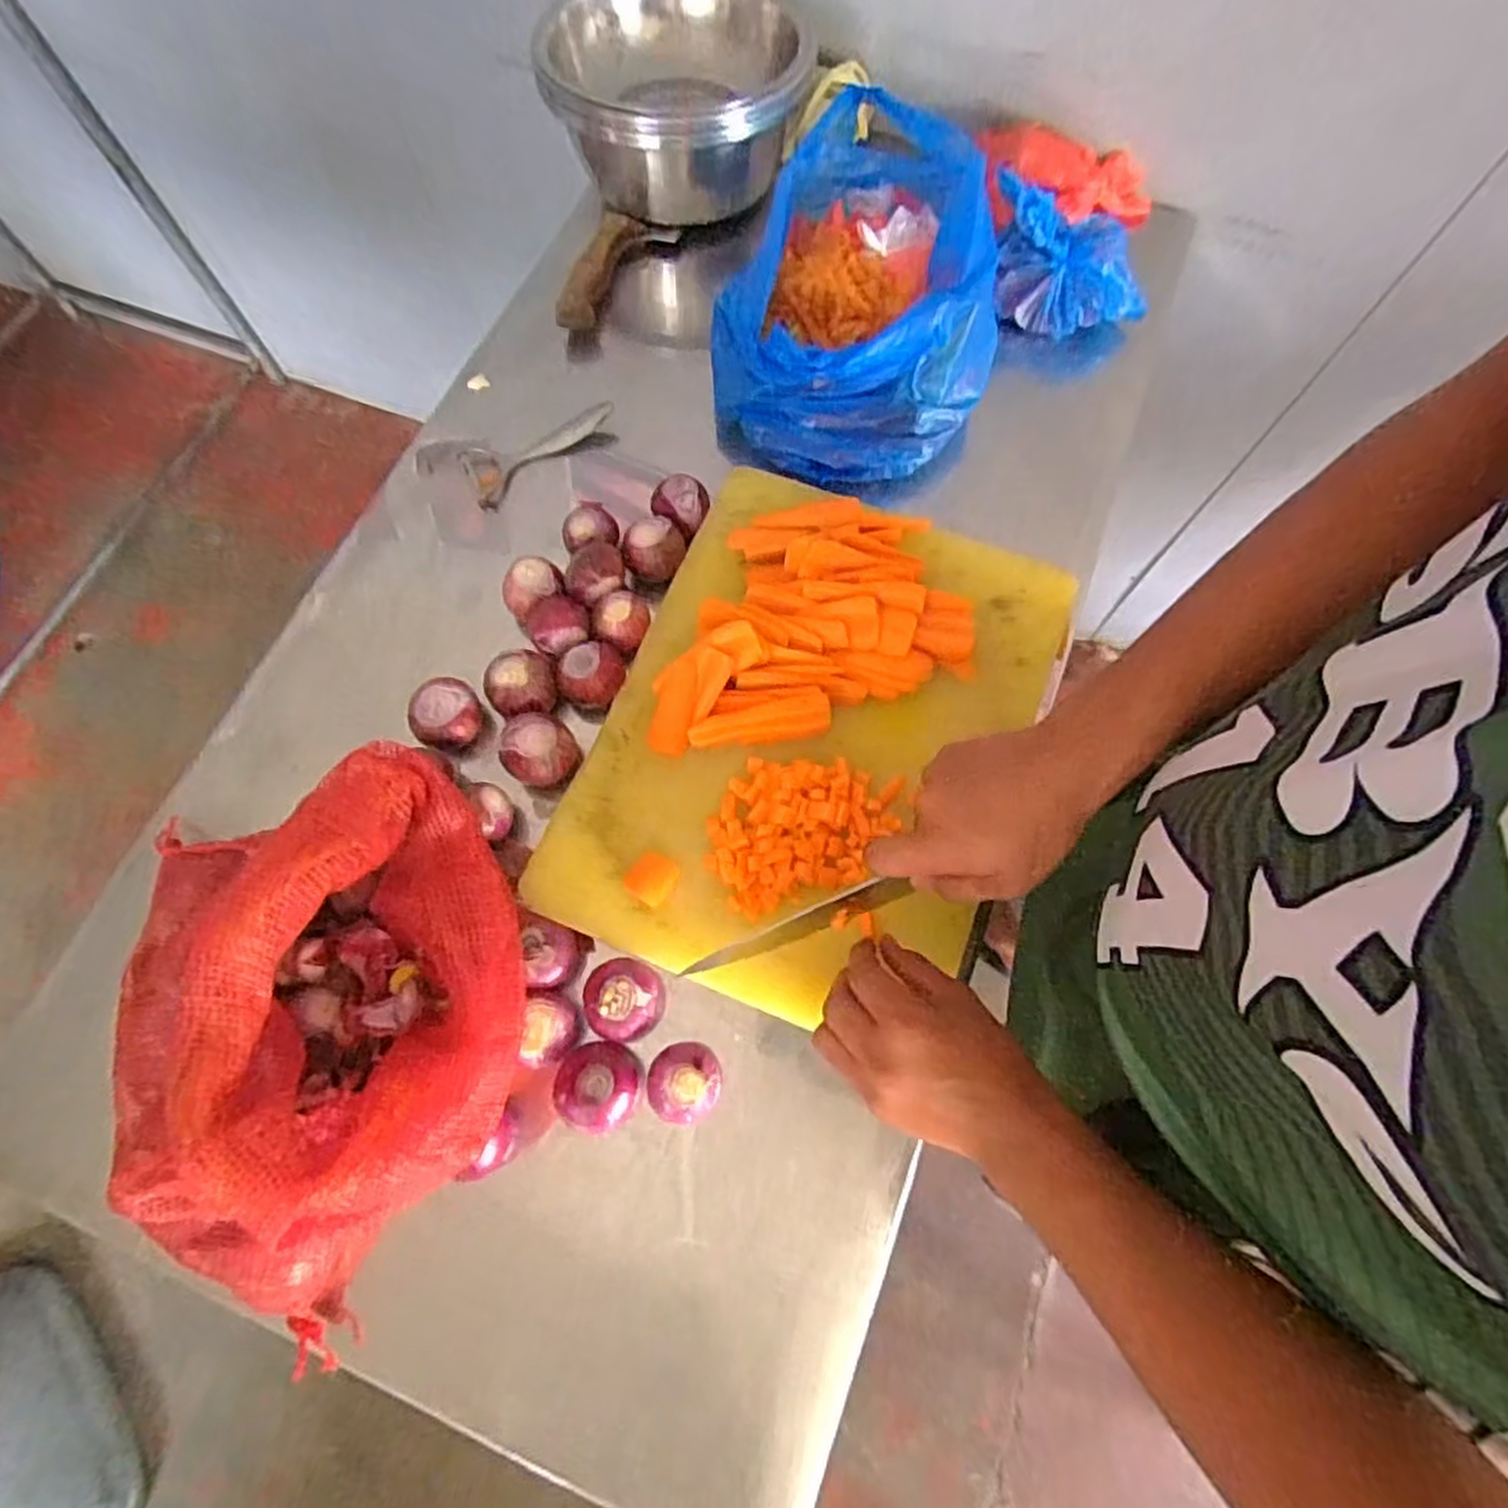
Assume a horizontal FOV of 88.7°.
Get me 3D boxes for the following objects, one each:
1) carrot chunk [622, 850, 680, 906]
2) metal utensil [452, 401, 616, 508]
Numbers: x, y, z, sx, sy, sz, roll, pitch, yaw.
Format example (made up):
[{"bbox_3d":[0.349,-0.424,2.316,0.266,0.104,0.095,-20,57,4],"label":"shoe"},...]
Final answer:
[{"bbox_3d":[-0.071,0.085,0.532,0.032,0.011,0.032,29,73,11],"label":"carrot chunk"},{"bbox_3d":[-0.186,-0.267,0.687,0.138,0.022,0.047,-26,72,-8],"label":"metal utensil"}]

